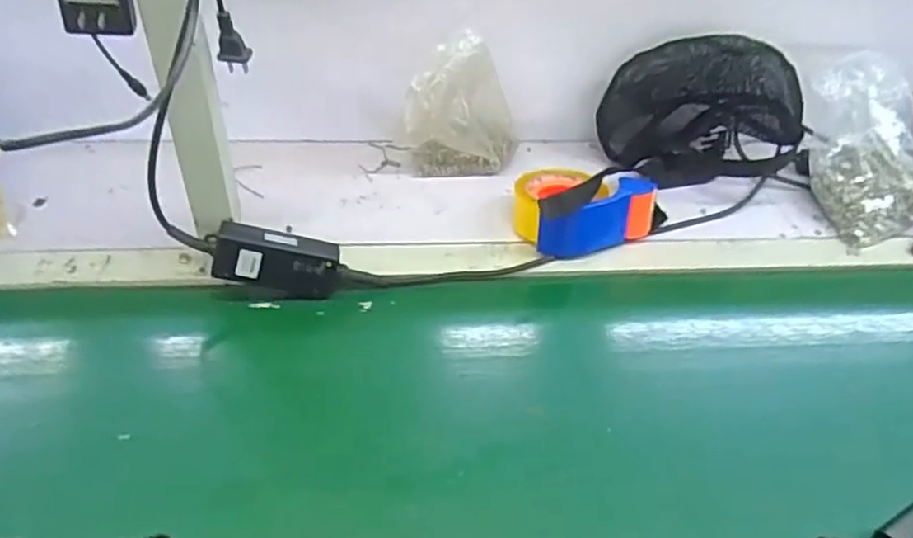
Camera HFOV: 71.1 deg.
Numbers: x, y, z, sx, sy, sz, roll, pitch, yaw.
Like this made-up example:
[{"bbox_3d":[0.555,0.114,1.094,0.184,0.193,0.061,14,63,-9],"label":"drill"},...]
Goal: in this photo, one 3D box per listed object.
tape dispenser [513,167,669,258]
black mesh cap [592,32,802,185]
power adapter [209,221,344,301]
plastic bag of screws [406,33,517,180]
[{"bbox_3d":[0.142,-0.077,0.729,0.169,0.069,0.105,-14,42,-23],"label":"tape dispenser"},{"bbox_3d":[0.318,-0.197,0.817,0.201,0.169,0.165,-11,41,-19],"label":"black mesh cap"},{"bbox_3d":[-0.172,-0.007,0.623,0.119,0.050,0.029,14,35,-19],"label":"power adapter"},{"bbox_3d":[0.009,-0.190,0.788,0.150,0.162,0.067,0,38,-7],"label":"plastic bag of screws"}]

